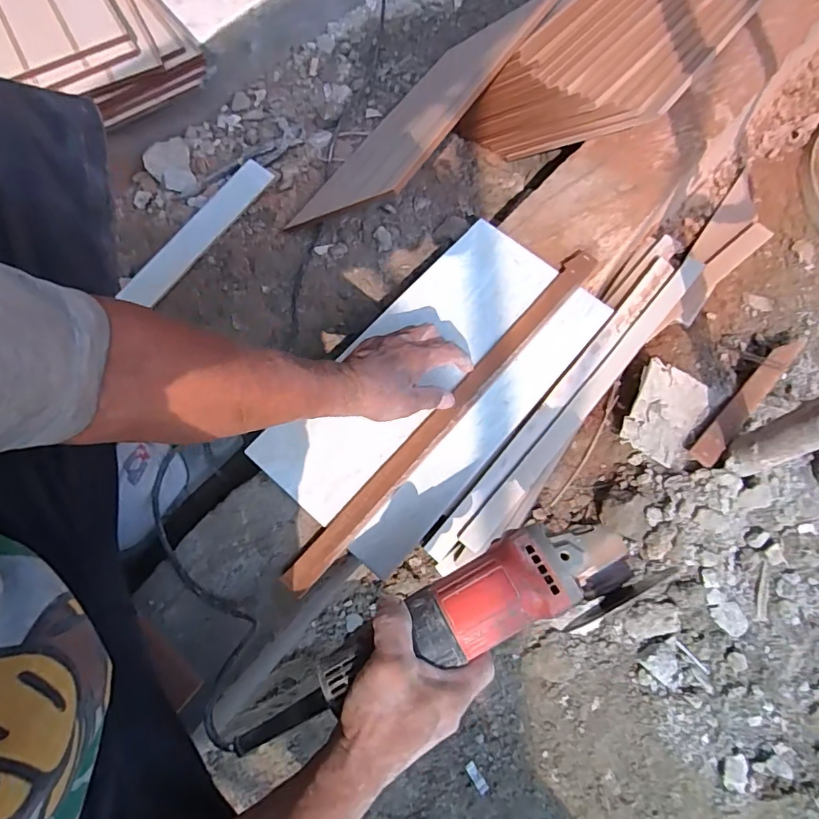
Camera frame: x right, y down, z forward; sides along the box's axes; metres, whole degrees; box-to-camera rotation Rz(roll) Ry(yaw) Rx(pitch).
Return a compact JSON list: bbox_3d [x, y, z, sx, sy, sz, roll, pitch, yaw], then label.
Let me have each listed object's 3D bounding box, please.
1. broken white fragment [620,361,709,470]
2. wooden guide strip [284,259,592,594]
[{"bbox_3d":[0.313,0.006,0.609,0.094,0.011,0.112,25,83,-12],"label":"broken white fragment"},{"bbox_3d":[0.048,-0.005,0.539,0.033,0.015,0.485,41,75,10],"label":"wooden guide strip"}]

